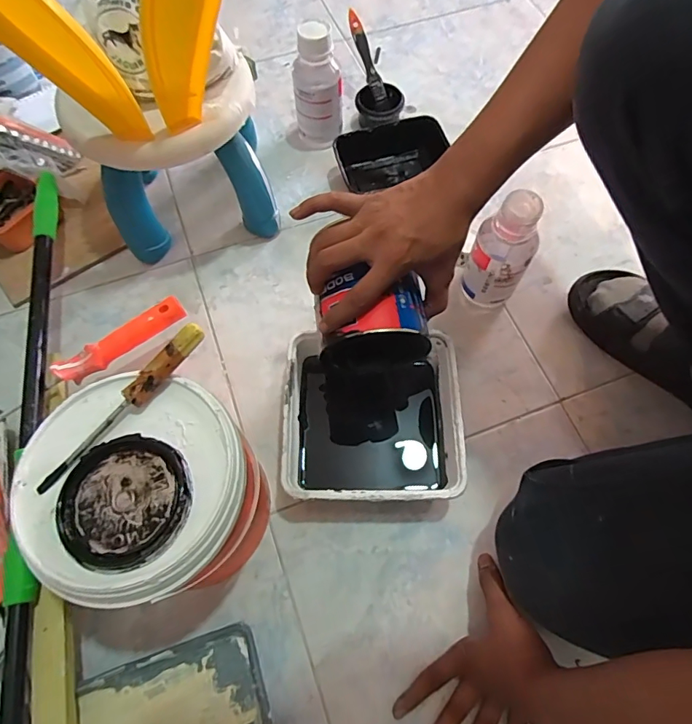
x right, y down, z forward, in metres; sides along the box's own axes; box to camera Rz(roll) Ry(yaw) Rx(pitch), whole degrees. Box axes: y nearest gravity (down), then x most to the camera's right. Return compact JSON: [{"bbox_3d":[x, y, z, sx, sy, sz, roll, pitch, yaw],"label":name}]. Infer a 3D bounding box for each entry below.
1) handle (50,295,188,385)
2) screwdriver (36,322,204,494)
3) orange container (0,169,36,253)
[{"bbox_3d":[-0.267,-0.027,0.561,0.156,0.024,0.026,-33,70,-13],"label":"handle"},{"bbox_3d":[-0.185,0.036,0.390,0.016,0.026,0.175,37,71,15],"label":"screwdriver"},{"bbox_3d":[-0.491,-0.218,0.690,0.100,0.047,0.103,36,71,15],"label":"orange container"}]

